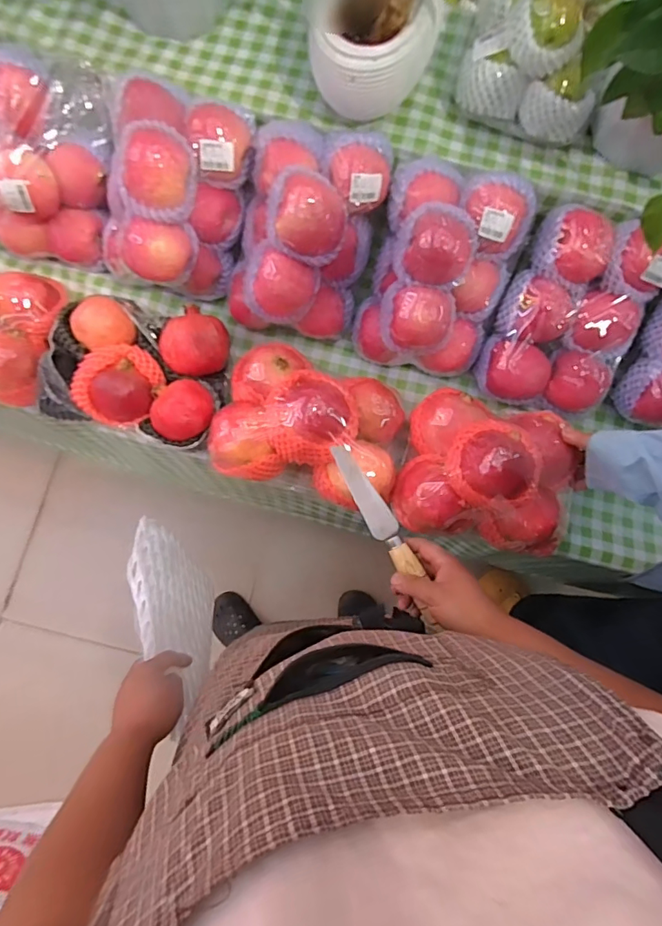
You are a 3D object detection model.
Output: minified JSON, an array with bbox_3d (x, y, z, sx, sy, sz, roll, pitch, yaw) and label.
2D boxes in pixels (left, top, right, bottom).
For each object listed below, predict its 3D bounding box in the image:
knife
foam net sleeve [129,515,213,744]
[{"bbox_3d":[0.061,0.075,0.520,0.028,0.019,0.214,-28,80,-6],"label":"knife"},{"bbox_3d":[-0.213,0.198,0.685,0.058,0.184,0.235,-19,81,-5],"label":"foam net sleeve"}]

